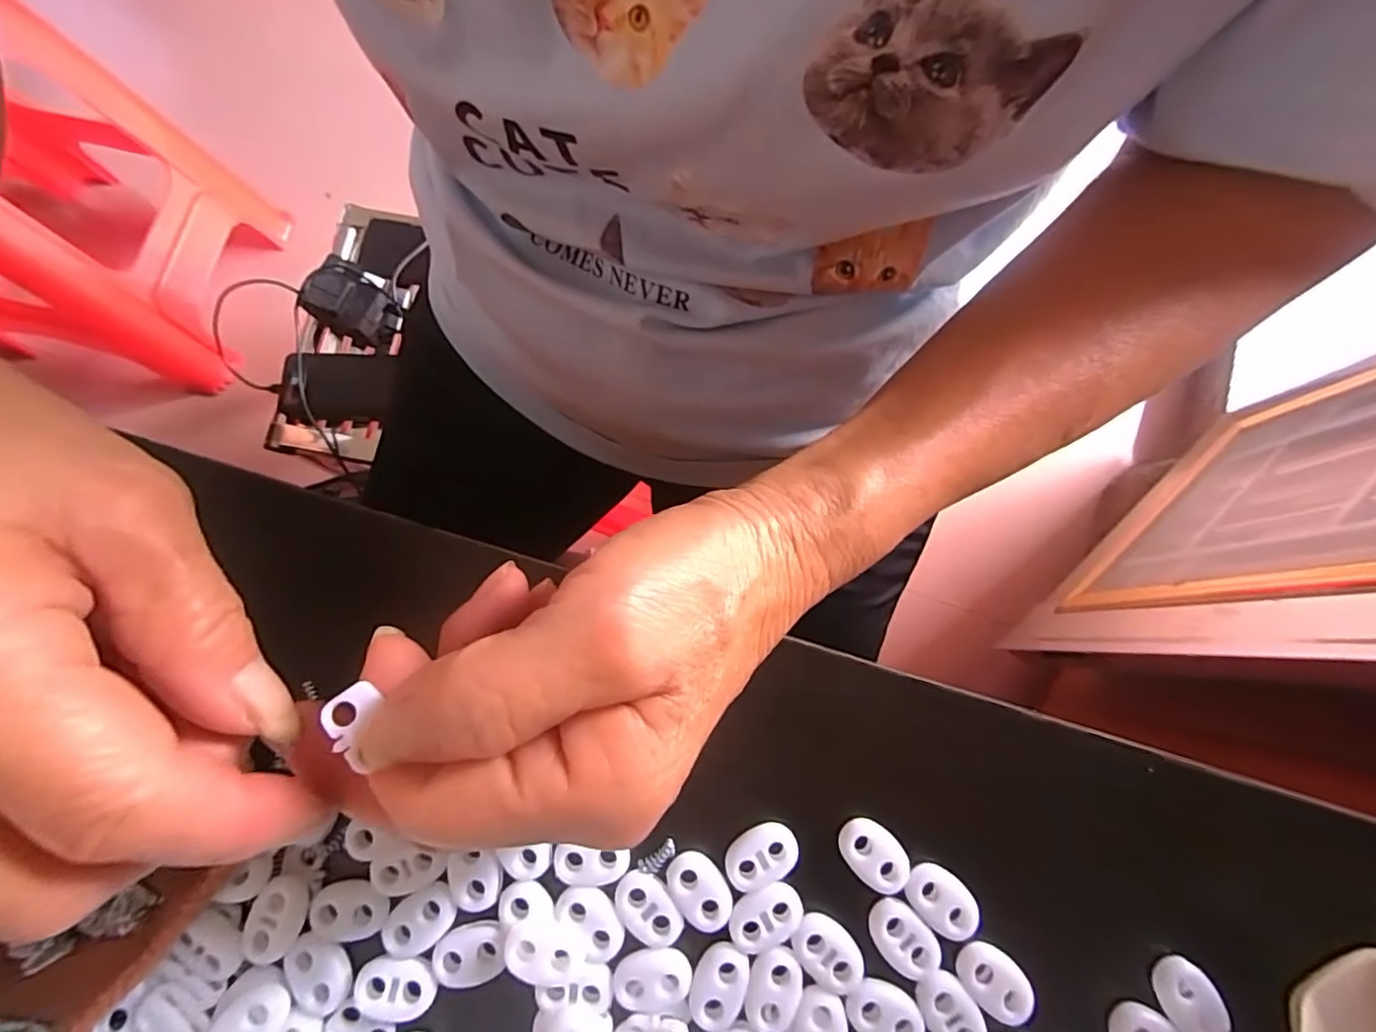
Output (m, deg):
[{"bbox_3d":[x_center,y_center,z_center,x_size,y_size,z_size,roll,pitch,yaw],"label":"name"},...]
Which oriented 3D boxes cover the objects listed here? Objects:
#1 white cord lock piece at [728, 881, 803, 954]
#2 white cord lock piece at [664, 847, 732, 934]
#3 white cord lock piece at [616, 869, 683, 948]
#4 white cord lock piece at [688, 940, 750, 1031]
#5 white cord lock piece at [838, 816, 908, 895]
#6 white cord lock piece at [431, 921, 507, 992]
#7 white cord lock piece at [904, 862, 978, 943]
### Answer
[{"bbox_3d":[0.023,0.120,0.174,0.023,0.004,0.015,-23,79,-5],"label":"white cord lock piece"},{"bbox_3d":[0.003,0.112,0.175,0.015,0.004,0.023,-34,80,-7],"label":"white cord lock piece"},{"bbox_3d":[-0.012,0.117,0.174,0.015,0.004,0.023,-34,81,-7],"label":"white cord lock piece"},{"bbox_3d":[0.009,0.137,0.169,0.015,0.004,0.023,21,79,4],"label":"white cord lock piece"},{"bbox_3d":[0.056,0.102,0.177,0.015,0.004,0.022,-44,82,-8],"label":"white cord lock piece"},{"bbox_3d":[-0.064,0.129,0.173,0.022,0.004,0.015,-8,79,-2],"label":"white cord lock piece"},{"bbox_3d":[0.076,0.115,0.175,0.023,0.004,0.015,42,81,8],"label":"white cord lock piece"}]

